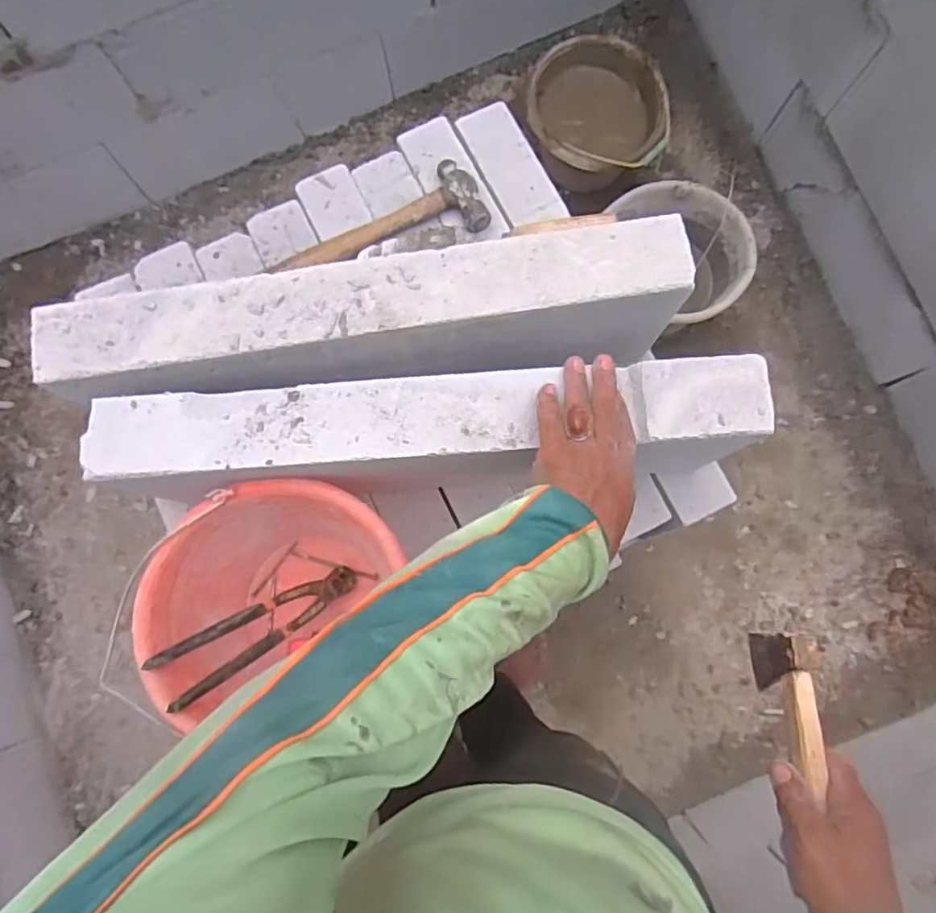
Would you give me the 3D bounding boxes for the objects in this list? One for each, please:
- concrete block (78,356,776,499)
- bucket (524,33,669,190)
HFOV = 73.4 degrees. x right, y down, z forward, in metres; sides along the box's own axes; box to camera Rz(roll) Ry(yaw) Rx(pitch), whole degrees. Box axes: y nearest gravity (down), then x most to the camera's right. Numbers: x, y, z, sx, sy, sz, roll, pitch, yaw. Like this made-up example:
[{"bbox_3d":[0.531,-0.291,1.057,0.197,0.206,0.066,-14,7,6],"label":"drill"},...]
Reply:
[{"bbox_3d":[-0.028,-0.019,0.611,0.591,0.186,0.082,-4,82,-4],"label":"concrete block"},{"bbox_3d":[0.255,-0.685,1.292,0.268,0.157,0.285,0,82,-1],"label":"bucket"}]

